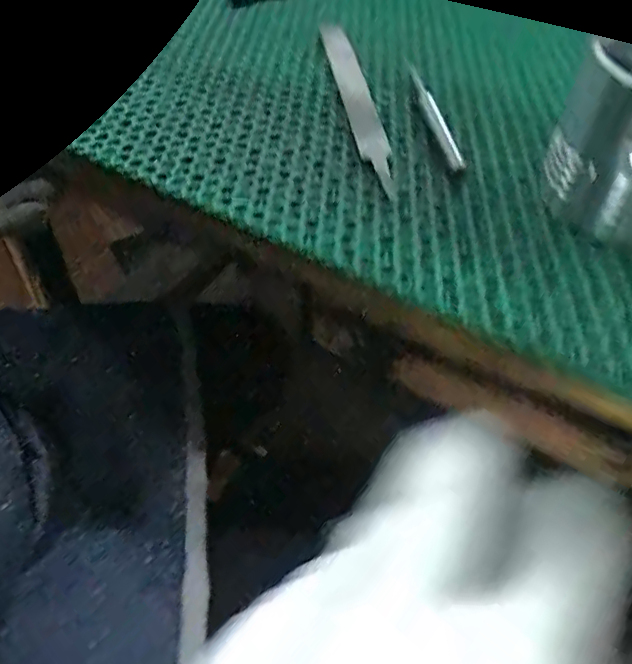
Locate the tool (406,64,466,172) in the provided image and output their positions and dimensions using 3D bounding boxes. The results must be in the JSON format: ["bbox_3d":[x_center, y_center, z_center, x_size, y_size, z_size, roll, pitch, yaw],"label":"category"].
[{"bbox_3d":[0.075,-0.139,0.384,0.010,0.004,0.130,-26,47,16],"label":"tool"}]

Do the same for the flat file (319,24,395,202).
[{"bbox_3d":[0.027,-0.159,0.407,0.019,0.006,0.209,-14,51,4],"label":"flat file"}]

